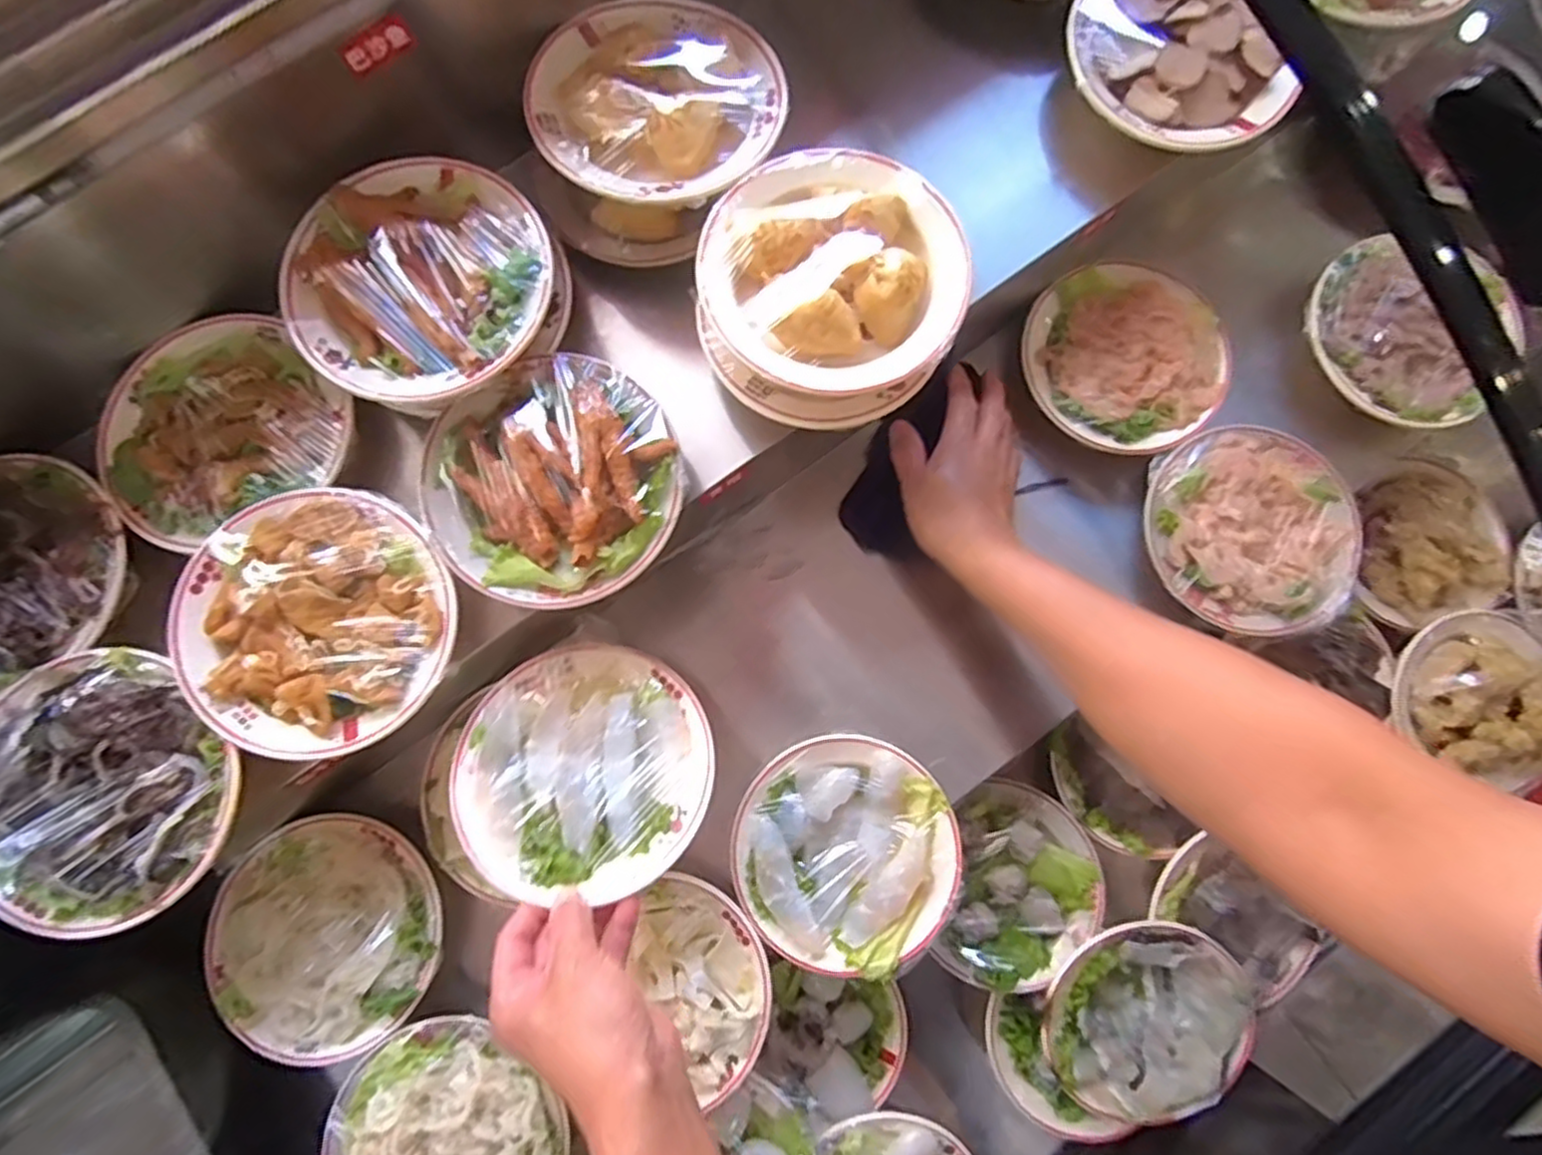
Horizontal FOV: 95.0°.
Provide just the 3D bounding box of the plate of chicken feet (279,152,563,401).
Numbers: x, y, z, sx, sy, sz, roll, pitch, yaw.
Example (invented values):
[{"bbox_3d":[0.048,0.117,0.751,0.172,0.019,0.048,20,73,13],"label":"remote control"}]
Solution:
[{"bbox_3d":[-0.202,-0.172,0.419,0.146,0.045,0.143,-29,80,-4],"label":"plate of chicken feet"}]

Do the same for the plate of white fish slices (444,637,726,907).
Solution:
[{"bbox_3d":[-0.114,0.117,0.438,0.146,0.030,0.146,3,66,-6],"label":"plate of white fish slices"}]

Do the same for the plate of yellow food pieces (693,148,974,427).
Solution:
[{"bbox_3d":[0.036,-0.174,0.413,0.148,0.059,0.147,0,79,1],"label":"plate of yellow food pieces"}]

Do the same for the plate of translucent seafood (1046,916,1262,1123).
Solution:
[{"bbox_3d":[0.279,0.330,0.527,0.141,0.052,0.145,0,79,1],"label":"plate of translucent seafood"}]

